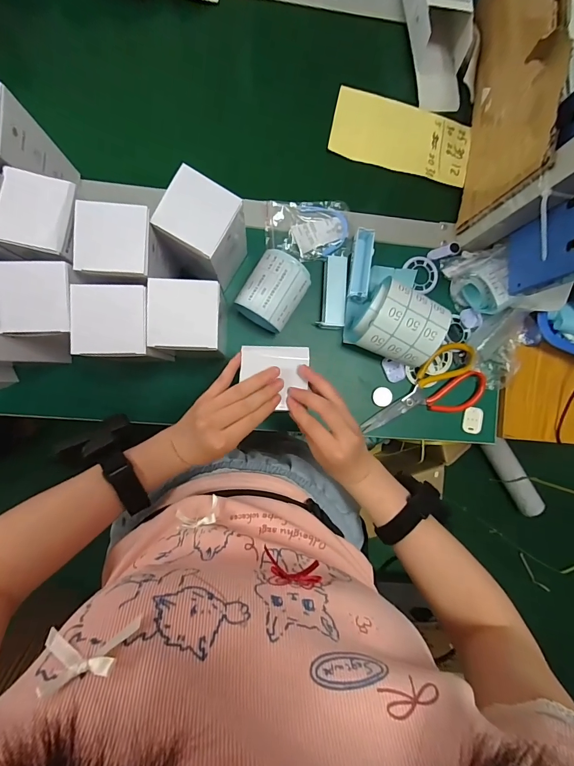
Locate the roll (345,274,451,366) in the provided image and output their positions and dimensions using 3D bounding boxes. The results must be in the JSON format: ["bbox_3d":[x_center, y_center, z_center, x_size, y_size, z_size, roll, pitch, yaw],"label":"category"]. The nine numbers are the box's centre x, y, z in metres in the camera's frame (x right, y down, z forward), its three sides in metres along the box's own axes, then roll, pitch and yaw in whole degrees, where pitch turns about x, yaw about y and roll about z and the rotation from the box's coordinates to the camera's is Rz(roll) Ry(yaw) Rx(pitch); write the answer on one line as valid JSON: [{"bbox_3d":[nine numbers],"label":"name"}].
[{"bbox_3d":[0.152,-0.083,0.526,0.118,0.082,0.095,19,87,-6],"label":"roll"}]

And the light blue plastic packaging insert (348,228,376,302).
[{"bbox_3d":[0.112,-0.176,0.548,0.032,0.020,0.100,6,89,-6],"label":"light blue plastic packaging insert"}]

